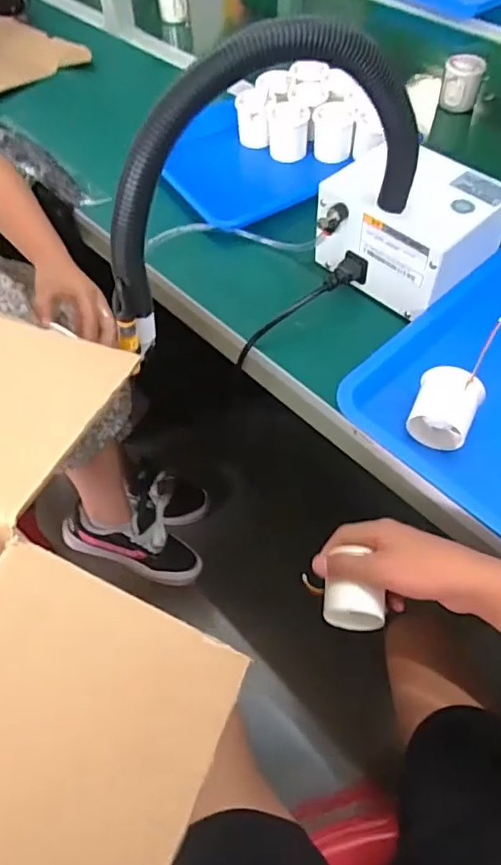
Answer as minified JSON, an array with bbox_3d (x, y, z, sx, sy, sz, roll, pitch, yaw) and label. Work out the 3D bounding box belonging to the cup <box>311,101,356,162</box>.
[{"bbox_3d":[0.111,-0.406,0.770,0.057,0.060,0.049,4,56,6],"label":"cup"}]

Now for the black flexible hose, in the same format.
[{"bbox_3d":[0.011,-0.226,0.467,0.303,0.182,0.033,-24,58,-13],"label":"black flexible hose"}]

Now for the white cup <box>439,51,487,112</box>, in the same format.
[{"bbox_3d":[0.318,-0.529,0.856,0.060,0.064,0.053,11,57,11],"label":"white cup"}]

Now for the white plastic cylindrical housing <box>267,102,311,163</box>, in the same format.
[{"bbox_3d":[0.052,-0.418,0.786,0.057,0.060,0.044,0,56,3],"label":"white plastic cylindrical housing"}]

